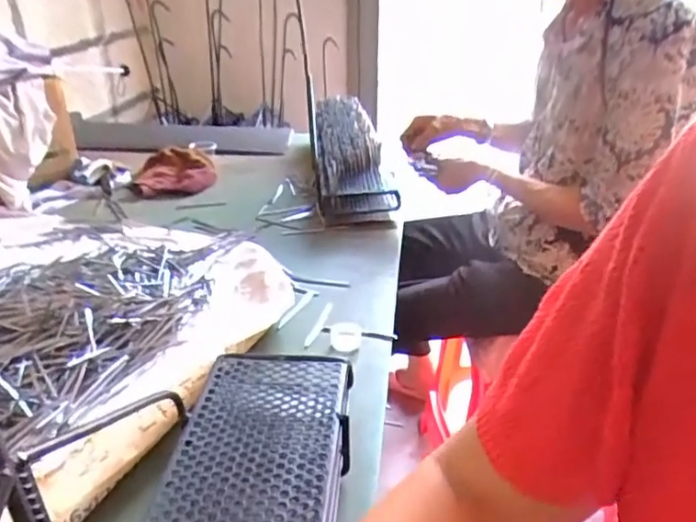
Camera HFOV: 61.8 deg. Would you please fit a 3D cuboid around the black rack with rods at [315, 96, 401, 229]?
[{"bbox_3d":[0.006,-0.232,1.237,0.142,0.120,0.451,-3,28,-3],"label":"black rack with rods"}]

